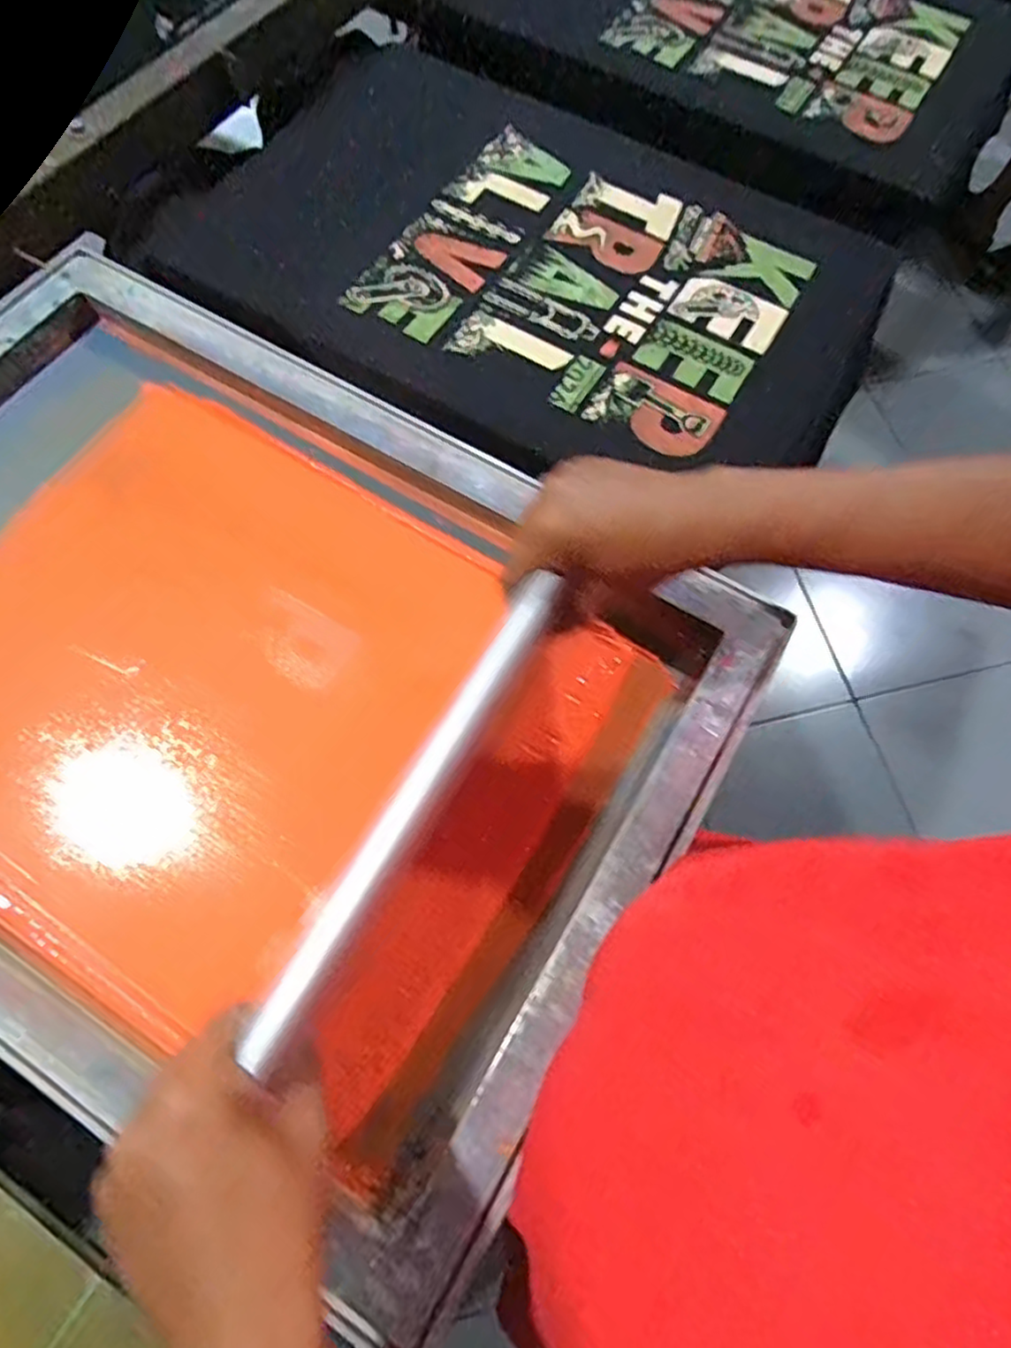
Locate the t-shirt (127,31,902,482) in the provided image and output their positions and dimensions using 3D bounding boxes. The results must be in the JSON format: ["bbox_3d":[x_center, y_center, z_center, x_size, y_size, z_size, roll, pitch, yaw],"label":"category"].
[{"bbox_3d":[0.021,-0.405,0.672,0.651,0.035,0.443,29,70,9],"label":"t-shirt"}]

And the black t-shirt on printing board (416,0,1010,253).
[{"bbox_3d":[0.259,-0.776,0.825,0.639,0.043,0.454,26,69,10],"label":"black t-shirt on printing board"}]

